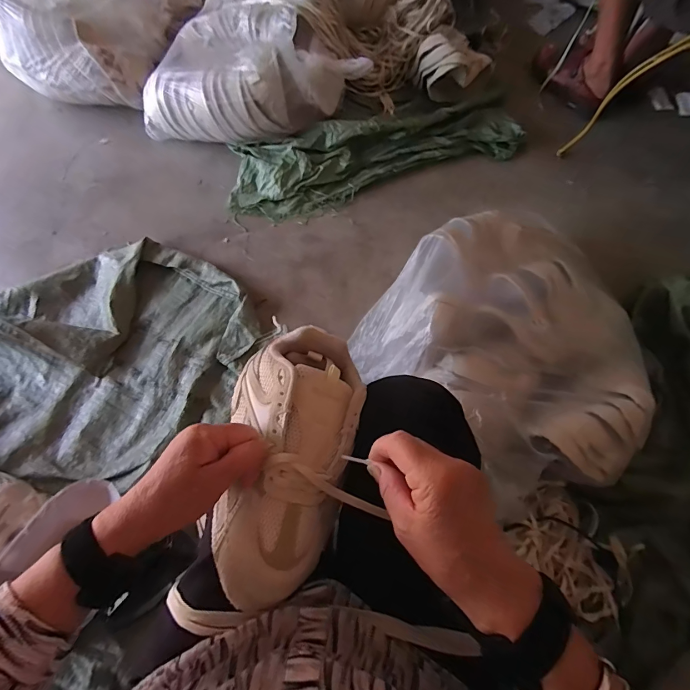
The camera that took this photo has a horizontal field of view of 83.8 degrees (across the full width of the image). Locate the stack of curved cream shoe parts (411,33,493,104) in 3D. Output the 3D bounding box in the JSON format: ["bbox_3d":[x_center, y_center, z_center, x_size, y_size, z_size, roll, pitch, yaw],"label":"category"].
[{"bbox_3d":[0.293,-0.756,1.041,0.181,0.130,0.121,-19,71,-8],"label":"stack of curved cream shoe parts"}]

